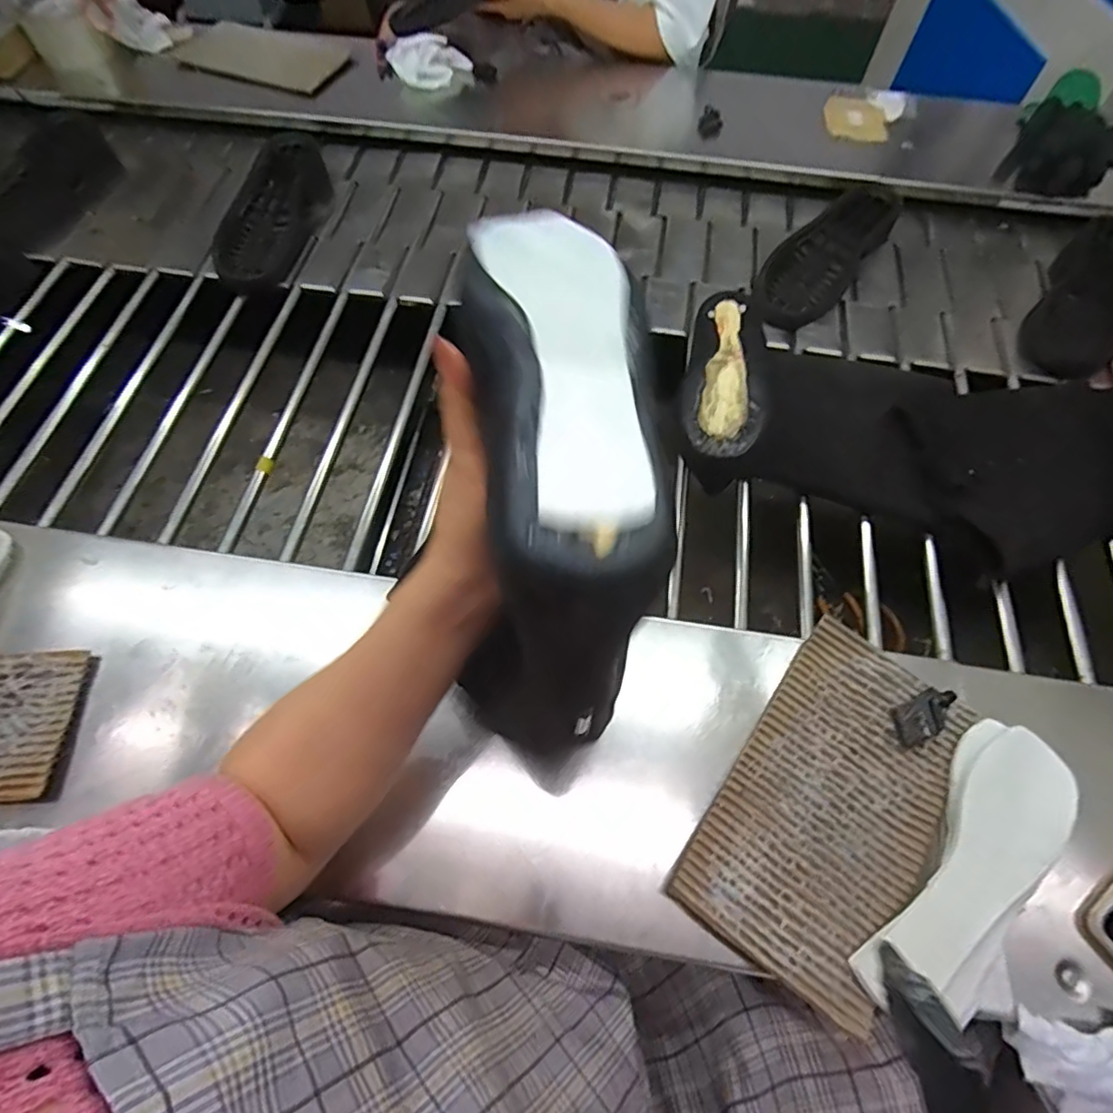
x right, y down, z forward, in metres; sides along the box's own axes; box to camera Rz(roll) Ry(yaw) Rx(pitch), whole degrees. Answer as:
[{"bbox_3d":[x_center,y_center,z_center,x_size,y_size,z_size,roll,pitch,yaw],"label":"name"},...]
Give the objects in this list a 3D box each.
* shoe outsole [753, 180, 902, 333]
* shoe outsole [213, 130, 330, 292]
[{"bbox_3d":[0.358,-0.405,0.777,0.101,0.041,0.290,35,69,14],"label":"shoe outsole"},{"bbox_3d":[-0.386,-0.481,0.812,0.104,0.046,0.290,10,65,3],"label":"shoe outsole"}]

